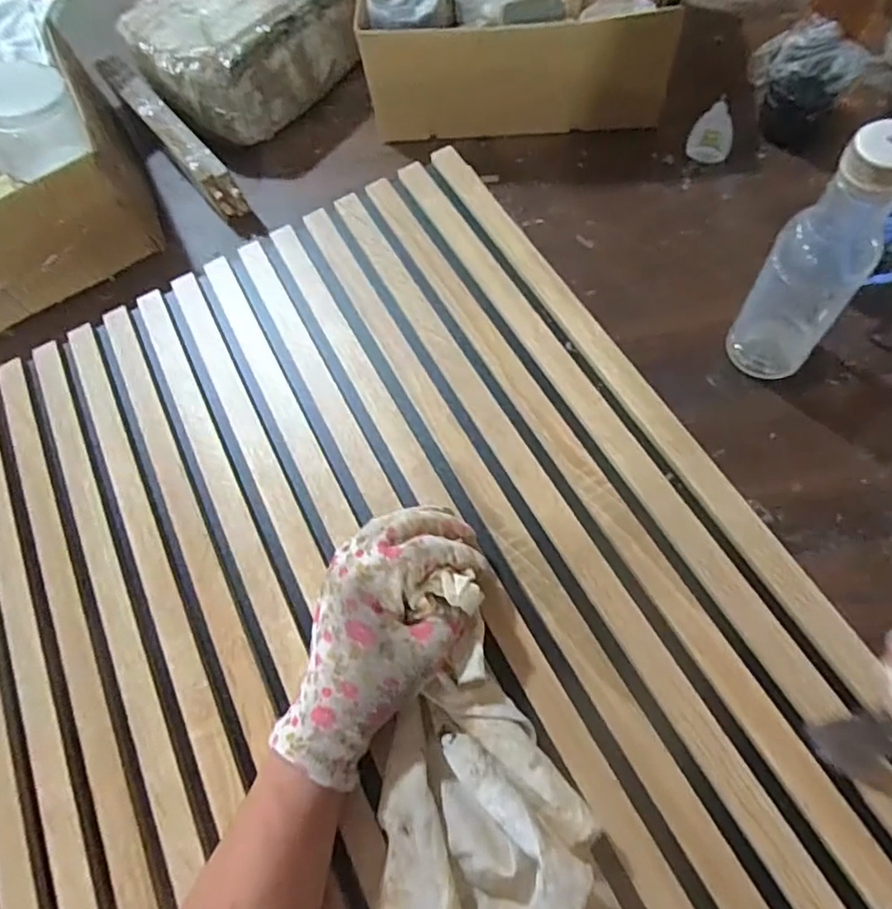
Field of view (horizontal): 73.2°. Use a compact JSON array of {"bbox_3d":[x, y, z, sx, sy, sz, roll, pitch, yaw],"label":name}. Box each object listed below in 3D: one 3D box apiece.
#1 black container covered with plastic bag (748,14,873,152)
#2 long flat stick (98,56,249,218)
[{"bbox_3d":[0.347,-0.367,0.585,0.074,0.070,0.096,-15,64,2],"label":"black container covered with plastic bag"},{"bbox_3d":[-0.318,-0.365,0.692,0.030,0.060,0.285,-39,66,-9],"label":"long flat stick"}]

